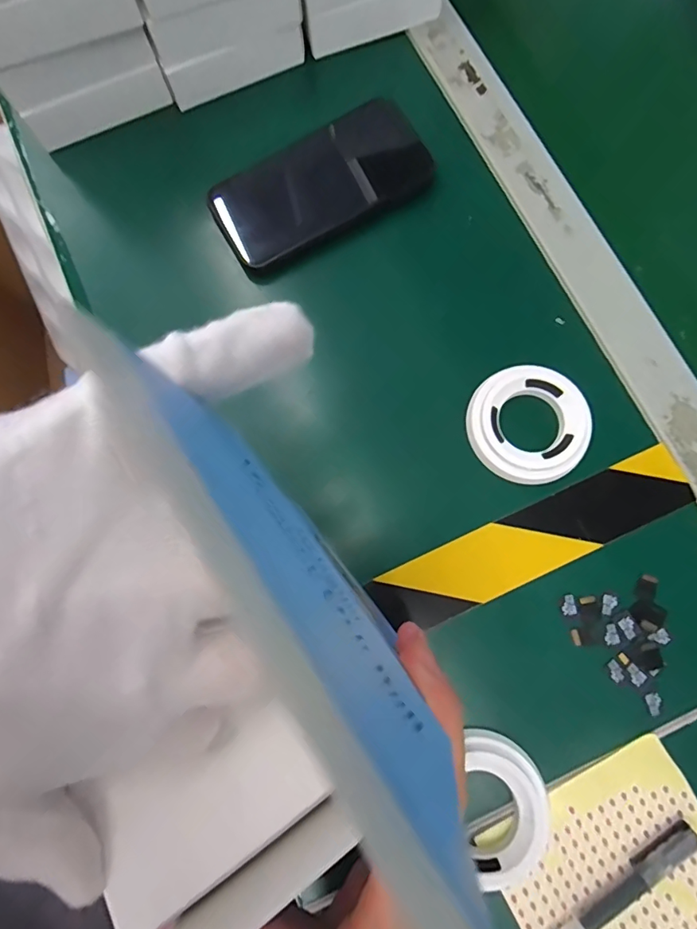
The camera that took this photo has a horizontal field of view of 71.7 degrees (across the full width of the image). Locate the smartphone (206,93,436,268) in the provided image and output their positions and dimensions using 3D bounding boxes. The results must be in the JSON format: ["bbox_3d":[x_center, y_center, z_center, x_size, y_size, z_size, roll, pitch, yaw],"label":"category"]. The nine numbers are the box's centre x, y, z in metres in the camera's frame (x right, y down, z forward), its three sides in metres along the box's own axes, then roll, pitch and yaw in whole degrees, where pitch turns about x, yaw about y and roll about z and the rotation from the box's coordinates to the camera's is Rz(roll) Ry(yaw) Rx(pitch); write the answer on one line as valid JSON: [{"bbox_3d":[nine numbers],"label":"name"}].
[{"bbox_3d":[-0.018,-0.192,0.328,0.148,0.014,0.072,-31,80,-4],"label":"smartphone"}]

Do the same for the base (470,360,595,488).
[{"bbox_3d":[0.109,-0.024,0.291,0.069,0.012,0.070,0,79,1],"label":"base"}]

